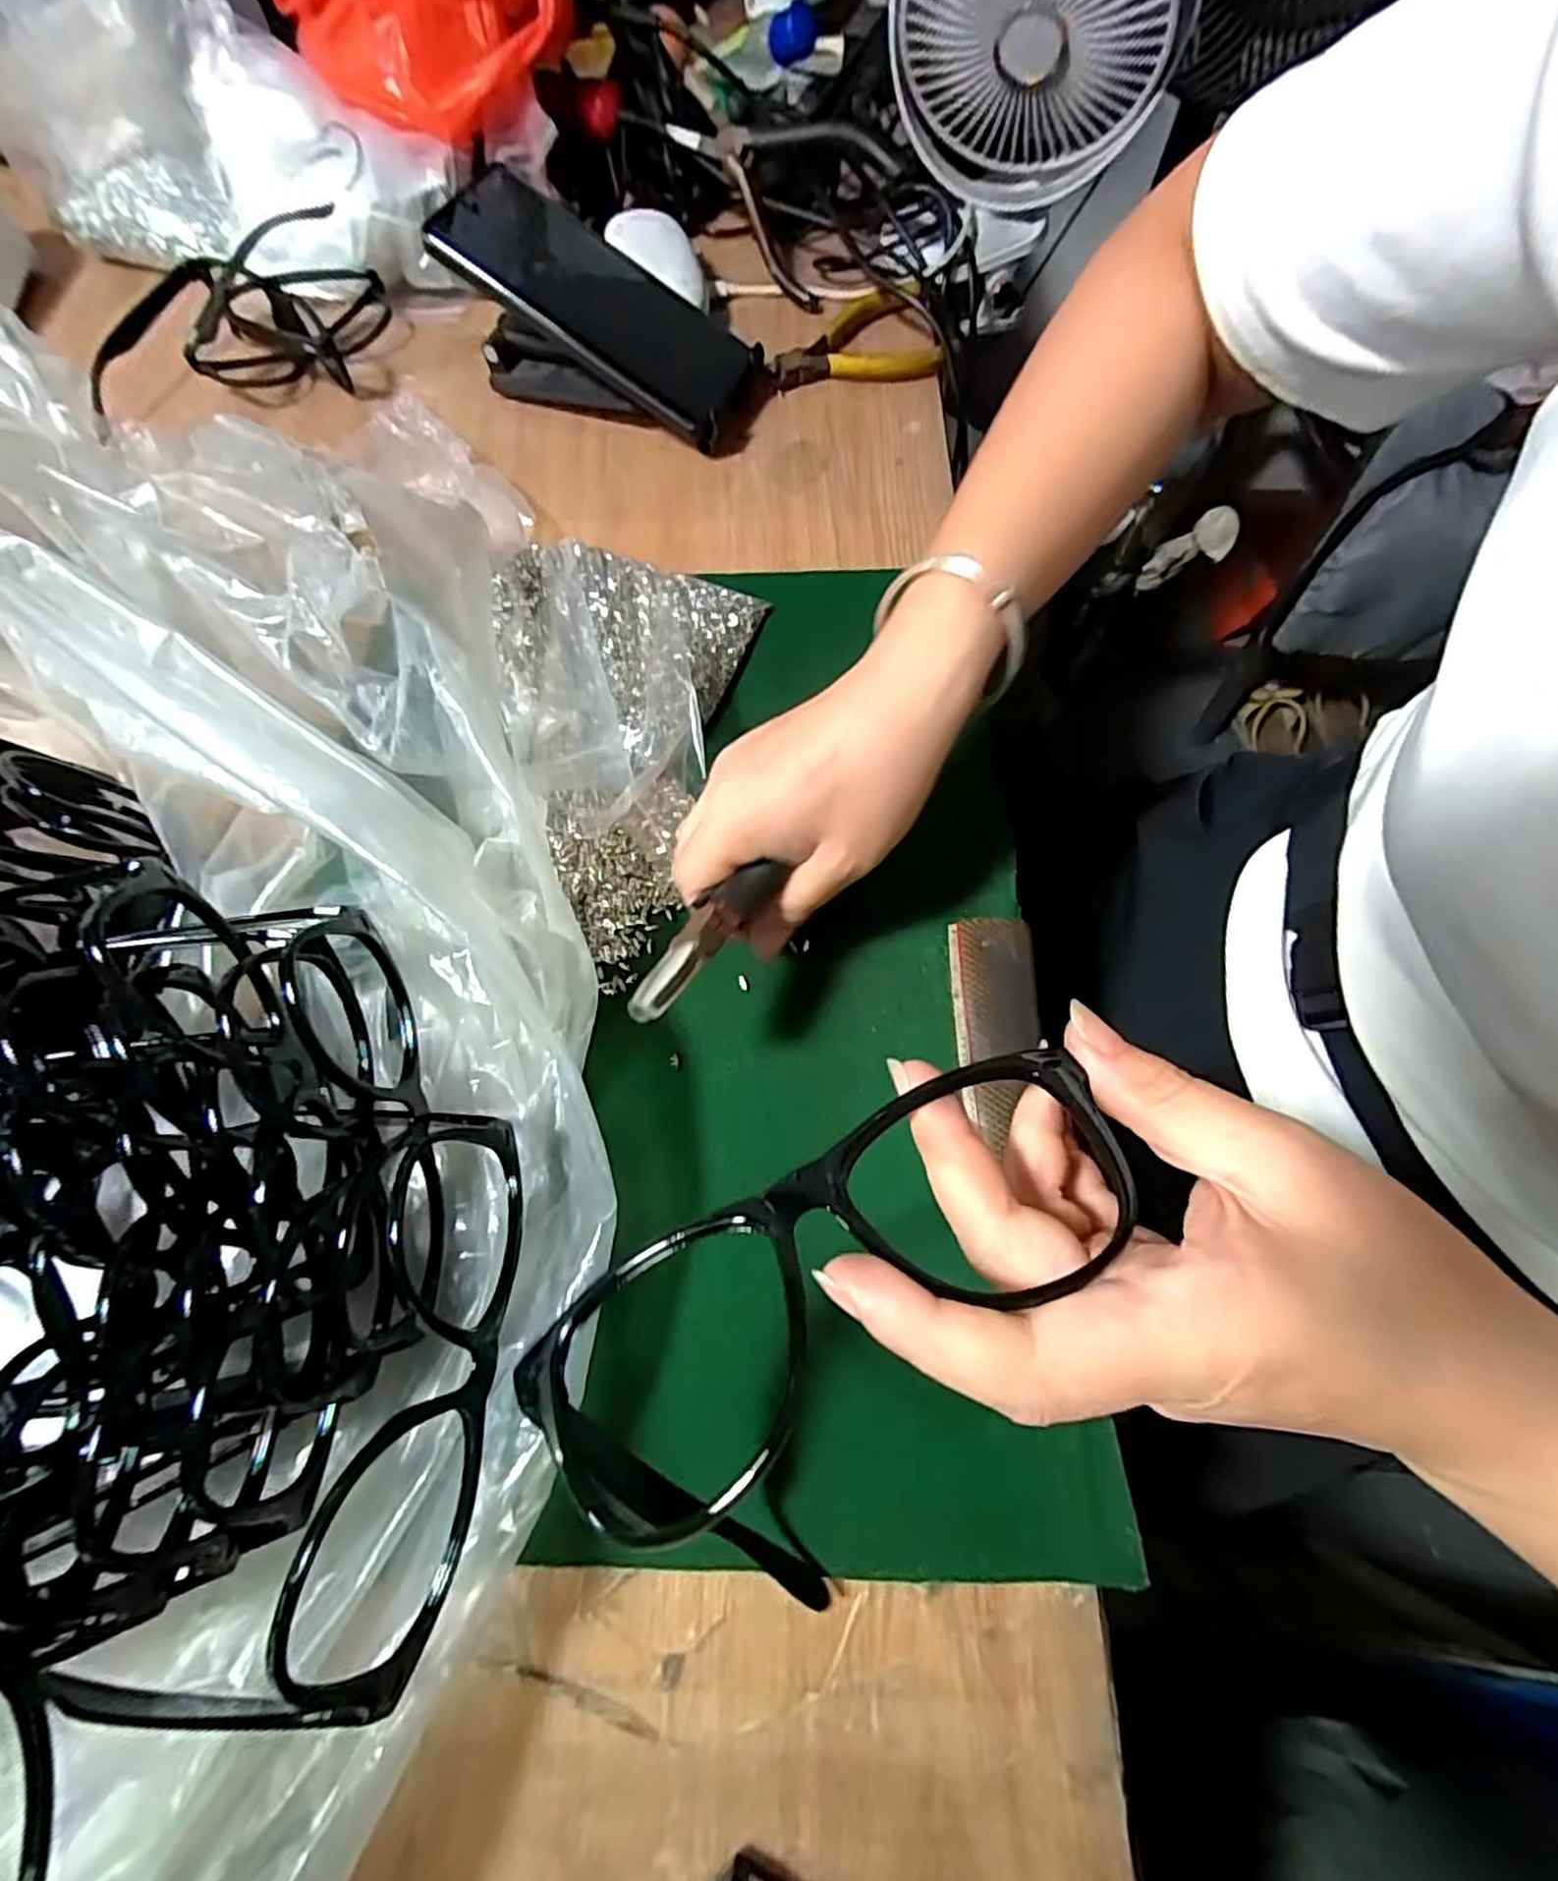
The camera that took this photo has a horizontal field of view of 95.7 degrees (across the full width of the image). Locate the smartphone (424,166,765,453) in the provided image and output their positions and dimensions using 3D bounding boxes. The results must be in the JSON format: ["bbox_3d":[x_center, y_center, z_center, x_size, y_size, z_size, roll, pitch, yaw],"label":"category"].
[{"bbox_3d":[-0.095,-0.340,0.377,0.165,0.019,0.081,30,65,-11],"label":"smartphone"}]

